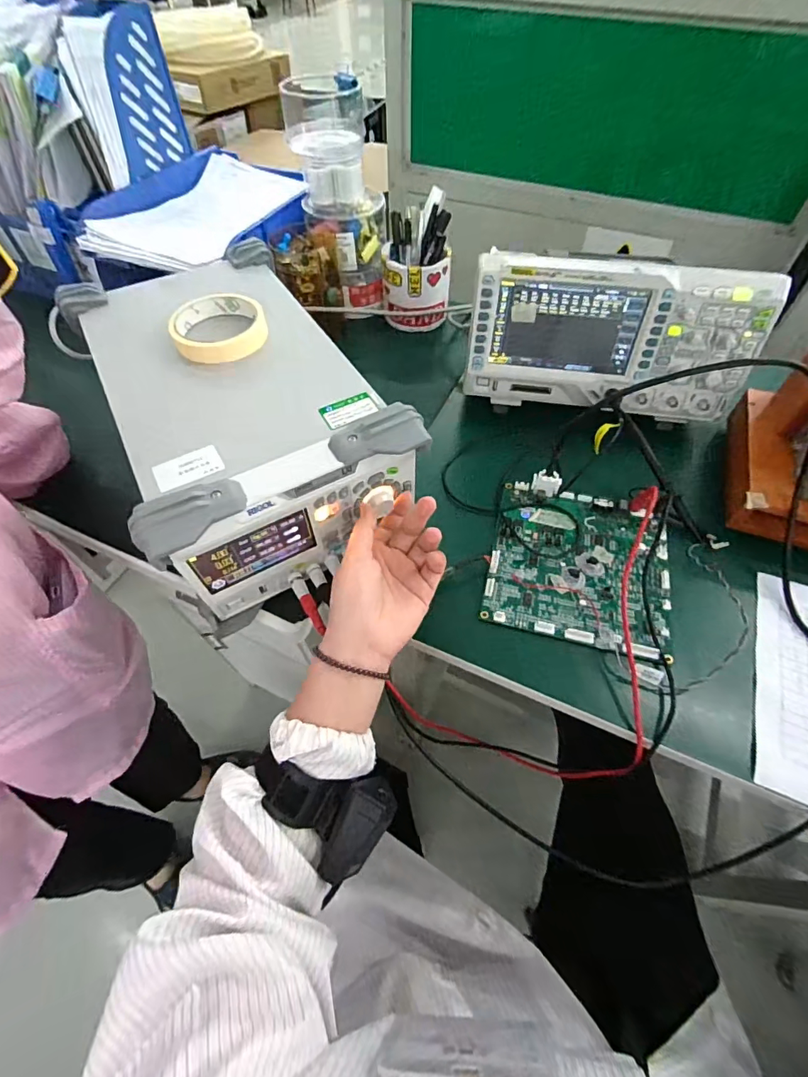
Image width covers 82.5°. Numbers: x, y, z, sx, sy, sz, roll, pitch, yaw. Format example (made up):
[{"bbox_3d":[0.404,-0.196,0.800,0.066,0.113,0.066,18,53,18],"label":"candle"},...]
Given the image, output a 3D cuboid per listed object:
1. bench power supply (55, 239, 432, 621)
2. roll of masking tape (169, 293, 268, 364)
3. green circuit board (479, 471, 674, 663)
[{"bbox_3d":[-0.172,-0.139,0.484,0.219,0.129,0.376,-27,60,-16],"label":"bench power supply"},{"bbox_3d":[-0.190,-0.220,0.477,0.090,0.025,0.089,0,57,0],"label":"roll of masking tape"},{"bbox_3d":[0.186,0.016,0.480,0.177,0.028,0.189,13,58,9],"label":"green circuit board"}]

